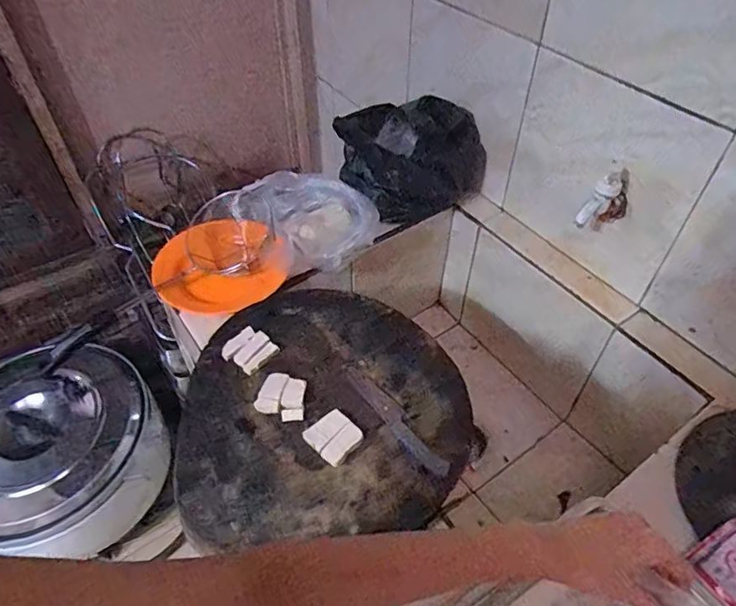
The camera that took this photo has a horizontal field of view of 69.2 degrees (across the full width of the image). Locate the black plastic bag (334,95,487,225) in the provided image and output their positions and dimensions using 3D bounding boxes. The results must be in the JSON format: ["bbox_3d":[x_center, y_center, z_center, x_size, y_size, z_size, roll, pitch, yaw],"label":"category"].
[{"bbox_3d":[0.076,-0.252,0.930,0.224,0.174,0.148,-29,54,-24],"label":"black plastic bag"}]

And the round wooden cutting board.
[{"bbox_3d":[-0.057,0.106,0.664,0.325,0.028,0.342,0,48,0],"label":"round wooden cutting board"}]

